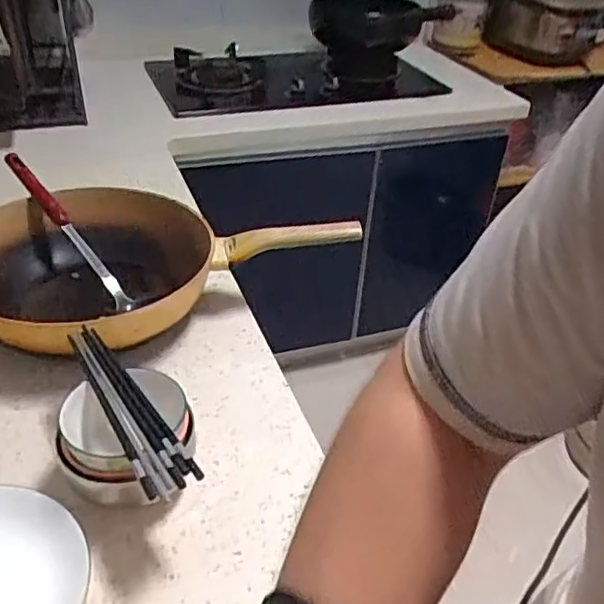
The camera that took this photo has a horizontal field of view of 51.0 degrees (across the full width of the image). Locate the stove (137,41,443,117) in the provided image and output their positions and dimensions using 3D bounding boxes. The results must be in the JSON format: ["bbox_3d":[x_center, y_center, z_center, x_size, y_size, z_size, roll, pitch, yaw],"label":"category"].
[{"bbox_3d":[-0.022,-0.580,1.599,0.671,0.076,0.379,-12,40,-20],"label":"stove"}]

